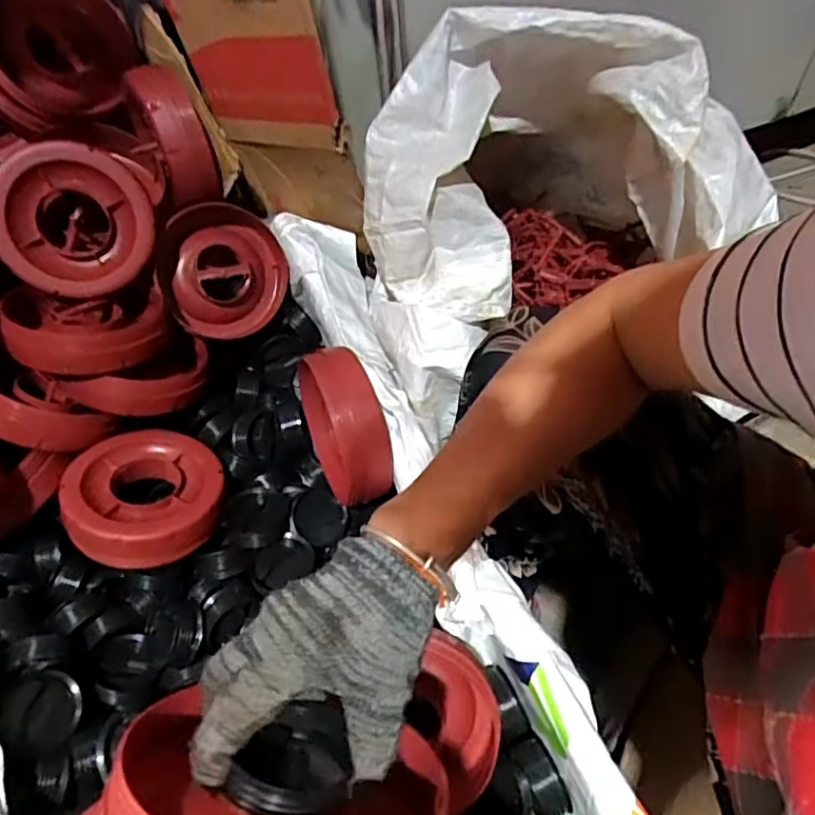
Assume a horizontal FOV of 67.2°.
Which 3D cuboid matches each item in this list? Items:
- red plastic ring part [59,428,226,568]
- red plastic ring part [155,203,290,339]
[{"bbox_3d":[-0.278,0.094,0.654,0.154,0.049,0.168,1,37,-22],"label":"red plastic ring part"},{"bbox_3d":[-0.231,-0.171,0.775,0.156,0.162,0.054,-8,16,-21],"label":"red plastic ring part"}]

